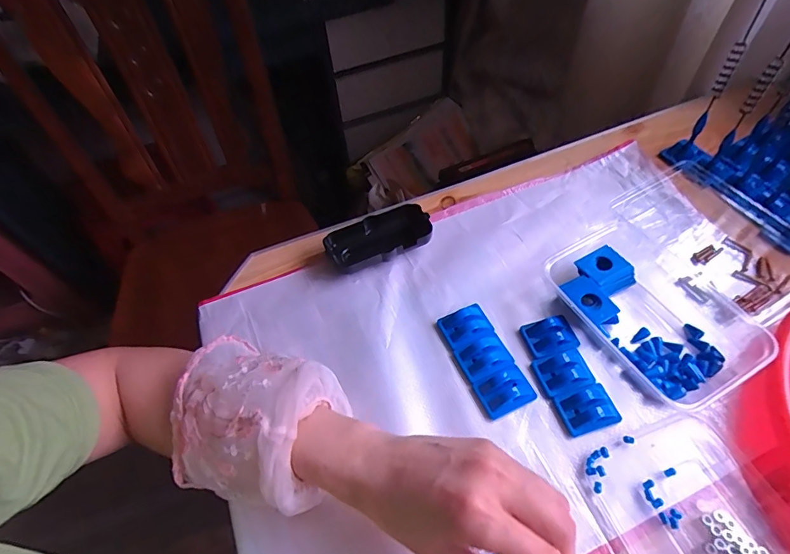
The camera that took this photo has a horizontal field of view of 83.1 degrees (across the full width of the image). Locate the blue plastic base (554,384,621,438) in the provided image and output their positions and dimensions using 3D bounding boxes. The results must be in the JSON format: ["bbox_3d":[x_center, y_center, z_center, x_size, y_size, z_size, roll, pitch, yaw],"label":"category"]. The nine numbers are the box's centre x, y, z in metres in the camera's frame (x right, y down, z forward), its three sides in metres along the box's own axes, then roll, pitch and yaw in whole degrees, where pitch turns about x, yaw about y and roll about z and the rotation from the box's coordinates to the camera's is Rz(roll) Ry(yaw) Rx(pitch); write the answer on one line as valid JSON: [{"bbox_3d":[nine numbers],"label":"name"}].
[{"bbox_3d":[0.155,0.106,0.357,0.043,0.012,0.032,-15,54,-8],"label":"blue plastic base"}]

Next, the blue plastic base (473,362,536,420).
[{"bbox_3d":[0.092,0.094,0.372,0.044,0.013,0.032,-21,55,-12],"label":"blue plastic base"}]

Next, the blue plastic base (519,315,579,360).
[{"bbox_3d":[0.140,0.052,0.397,0.043,0.015,0.034,-15,54,-8],"label":"blue plastic base"}]

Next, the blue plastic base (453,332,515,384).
[{"bbox_3d":[0.079,0.070,0.388,0.043,0.013,0.035,-21,55,-12],"label":"blue plastic base"}]

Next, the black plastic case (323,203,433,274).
[{"bbox_3d":[-0.016,-0.039,0.461,0.105,0.024,0.054,-20,55,-11],"label":"black plastic case"}]

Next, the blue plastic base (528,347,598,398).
[{"bbox_3d":[0.143,0.080,0.376,0.044,0.013,0.035,-15,54,-8],"label":"blue plastic base"}]

